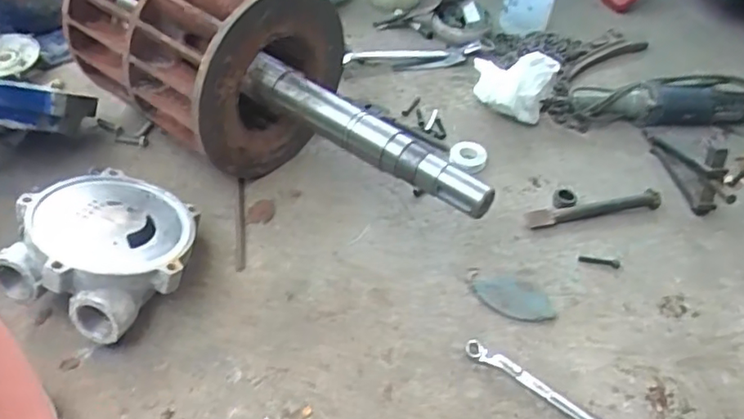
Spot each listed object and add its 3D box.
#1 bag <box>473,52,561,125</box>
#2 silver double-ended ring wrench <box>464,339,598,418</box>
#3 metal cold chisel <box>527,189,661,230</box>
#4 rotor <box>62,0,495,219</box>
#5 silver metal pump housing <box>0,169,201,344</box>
[{"bbox_3d":[0.259,-0.231,1.142,0.153,0.108,0.113,17,46,10],"label":"bag"},{"bbox_3d":[0.212,0.220,0.711,0.229,0.016,0.024,28,49,23],"label":"silver double-ended ring wrench"},{"bbox_3d":[0.353,-0.004,0.966,0.220,0.026,0.035,-9,45,-13],"label":"metal cold chisel"},{"bbox_3d":[-0.165,-0.196,0.981,0.896,0.294,0.314,33,51,27],"label":"rotor"},{"bbox_3d":[-0.342,0.046,0.791,0.211,0.110,0.255,-1,44,-5],"label":"silver metal pump housing"}]

